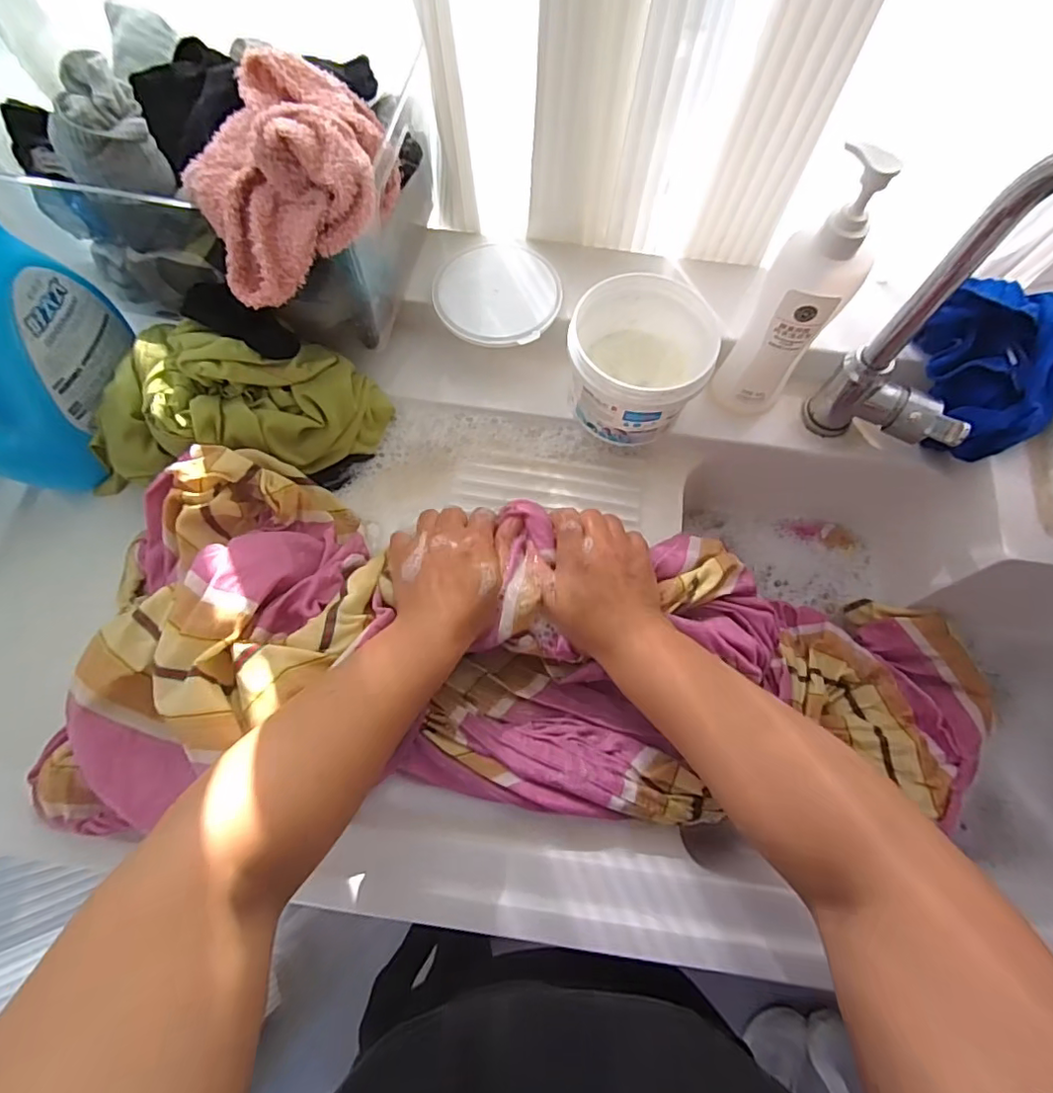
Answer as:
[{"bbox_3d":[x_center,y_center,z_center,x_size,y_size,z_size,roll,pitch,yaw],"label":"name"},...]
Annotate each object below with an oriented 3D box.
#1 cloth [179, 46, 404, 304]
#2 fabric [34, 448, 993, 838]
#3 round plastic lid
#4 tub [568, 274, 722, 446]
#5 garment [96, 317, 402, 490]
[{"bbox_3d":[-0.164,-0.269,0.408,0.145,0.096,0.169,-16,72,-6],"label":"cloth"},{"bbox_3d":[0.055,0.103,0.485,0.791,0.120,0.277,8,70,-12],"label":"fabric"},{"bbox_3d":[-0.029,-0.259,0.562,0.124,0.010,0.134,0,71,-1],"label":"round plastic lid"},{"bbox_3d":[0.101,-0.164,0.525,0.119,0.114,0.116,0,71,-1],"label":"tub"},{"bbox_3d":[-0.264,-0.121,0.503,0.250,0.116,0.134,8,71,2],"label":"garment"}]

